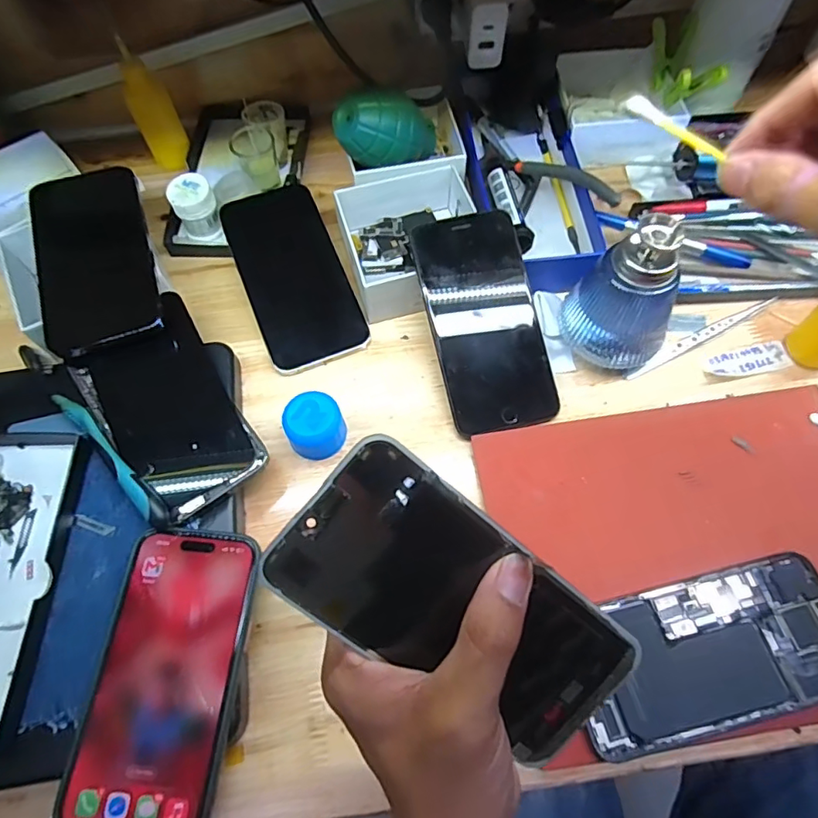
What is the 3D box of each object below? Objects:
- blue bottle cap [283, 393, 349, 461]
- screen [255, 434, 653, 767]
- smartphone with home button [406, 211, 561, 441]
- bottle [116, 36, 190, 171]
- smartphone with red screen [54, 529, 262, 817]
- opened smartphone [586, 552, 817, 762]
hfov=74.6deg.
[{"bbox_3d":[-0.063,0.012,0.365,0.039,0.032,0.039,-1,64,1],"label":"blue bottle cap"},{"bbox_3d":[0.022,0.082,0.218,0.156,0.006,0.071,41,92,-13],"label":"screen"},{"bbox_3d":[0.054,-0.062,0.378,0.075,0.006,0.153,-13,86,-5],"label":"smartphone with home button"},{"bbox_3d":[-0.220,-0.255,0.462,0.030,0.097,0.029,8,65,5],"label":"bottle"},{"bbox_3d":[-0.128,0.139,0.284,0.073,0.009,0.149,4,64,3],"label":"smartphone with red screen"},{"bbox_3d":[0.169,0.135,0.301,0.153,0.009,0.074,-13,65,-5],"label":"opened smartphone"}]

